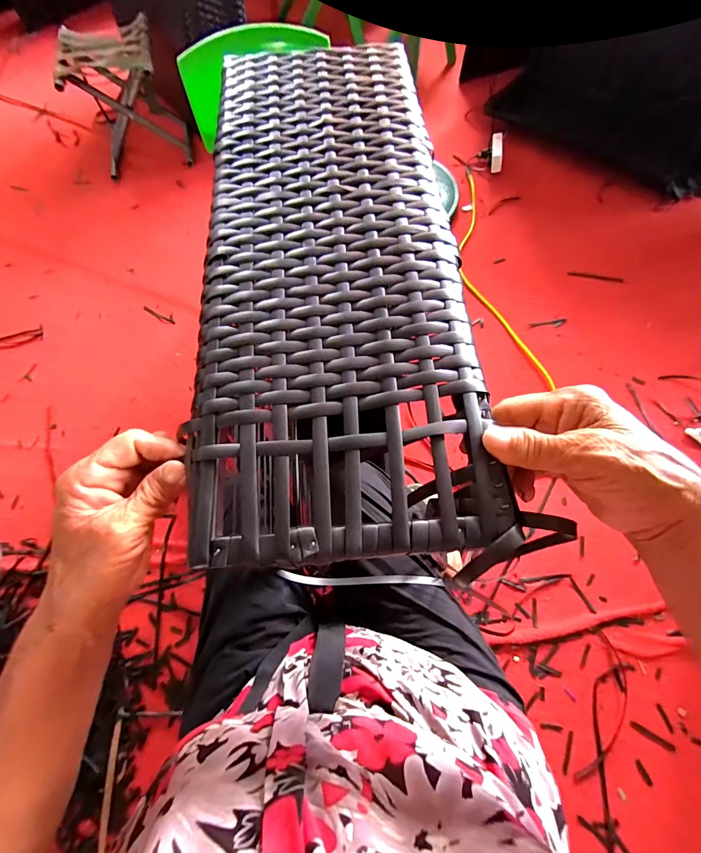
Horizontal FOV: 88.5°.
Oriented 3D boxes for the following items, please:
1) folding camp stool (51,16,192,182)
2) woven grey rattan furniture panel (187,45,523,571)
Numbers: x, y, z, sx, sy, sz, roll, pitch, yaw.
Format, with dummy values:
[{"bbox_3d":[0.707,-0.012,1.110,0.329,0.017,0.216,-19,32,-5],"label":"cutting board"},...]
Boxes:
[{"bbox_3d":[-0.768,-1.130,1.246,0.303,0.296,0.341,-18,68,-5],"label":"folding camp stool"},{"bbox_3d":[-0.015,-0.144,0.275,0.185,0.013,0.457,-4,69,1],"label":"woven grey rattan furniture panel"}]

